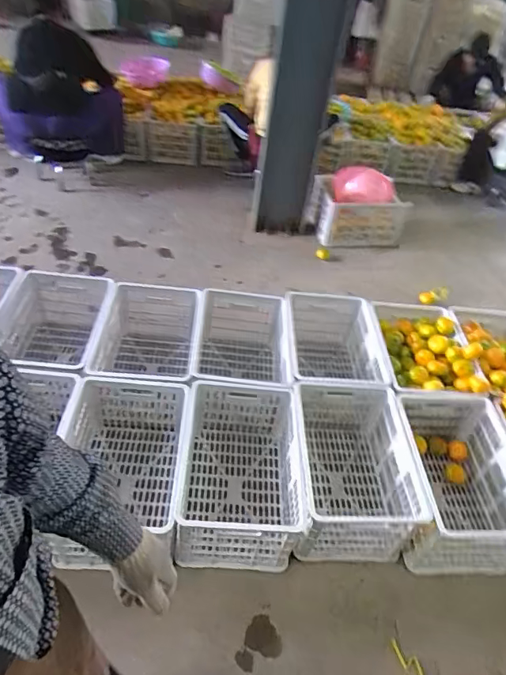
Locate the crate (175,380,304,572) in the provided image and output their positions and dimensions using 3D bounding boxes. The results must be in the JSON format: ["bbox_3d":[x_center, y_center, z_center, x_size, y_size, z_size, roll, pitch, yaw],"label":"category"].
[{"bbox_3d":[-0.051,0.428,1.496,0.367,0.263,0.505,4,44,-3],"label":"crate"}]

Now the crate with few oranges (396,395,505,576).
[{"bbox_3d":[0.669,0.478,1.557,0.368,0.267,0.521,5,44,-2],"label":"crate with few oranges"}]

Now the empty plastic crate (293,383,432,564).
[{"bbox_3d":[0.316,0.415,1.548,0.359,0.244,0.546,4,44,-3],"label":"empty plastic crate"}]

